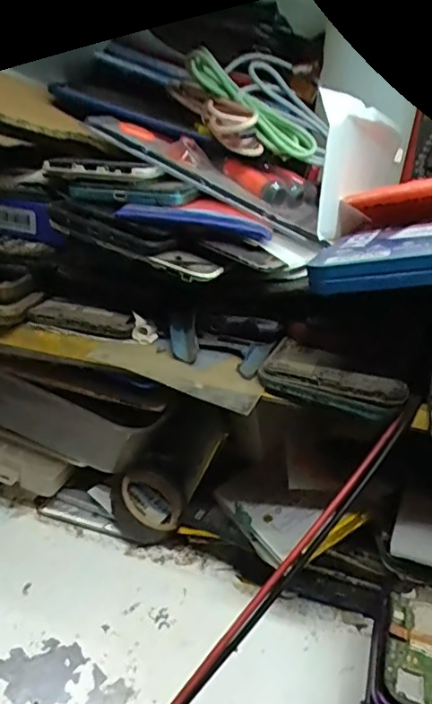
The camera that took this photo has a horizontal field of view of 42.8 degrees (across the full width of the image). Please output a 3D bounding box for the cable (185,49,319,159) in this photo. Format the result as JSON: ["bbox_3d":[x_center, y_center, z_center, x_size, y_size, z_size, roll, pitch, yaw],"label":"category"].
[{"bbox_3d":[0.022,-0.161,0.361,0.101,0.015,0.049,42,35,5],"label":"cable"}]

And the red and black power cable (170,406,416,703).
[{"bbox_3d":[0.010,0.117,0.231,0.255,0.014,0.008,-45,45,-18],"label":"red and black power cable"}]

